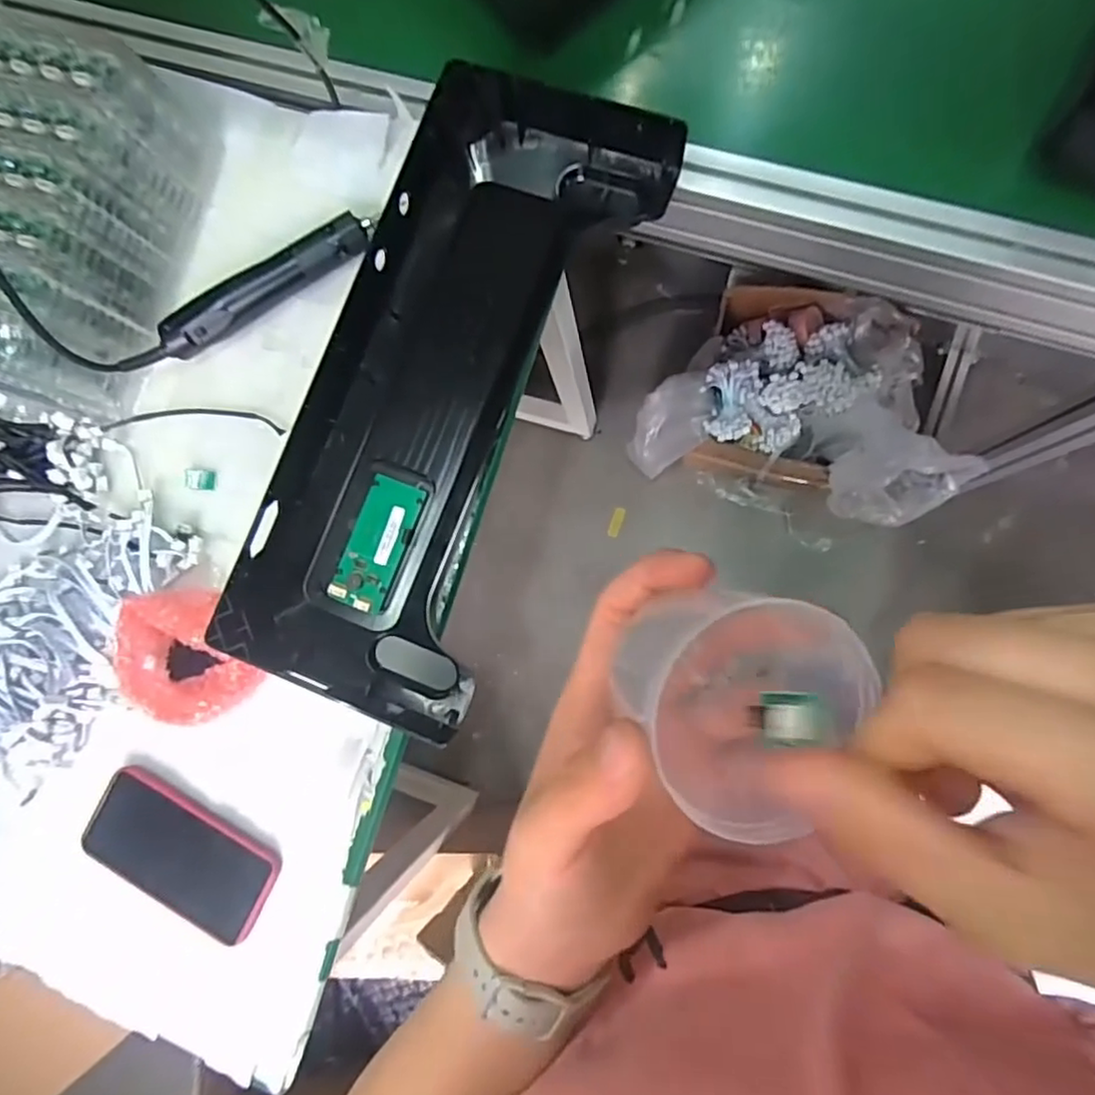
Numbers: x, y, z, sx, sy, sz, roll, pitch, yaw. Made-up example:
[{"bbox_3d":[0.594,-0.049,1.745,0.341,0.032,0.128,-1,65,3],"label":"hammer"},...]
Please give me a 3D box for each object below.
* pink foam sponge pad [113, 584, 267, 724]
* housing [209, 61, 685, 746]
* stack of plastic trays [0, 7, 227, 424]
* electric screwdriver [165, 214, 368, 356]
[{"bbox_3d":[-0.287,0.086,0.533,0.102,0.037,0.104,-3,85,8],"label":"pink foam sponge pad"},{"bbox_3d":[-0.075,-0.123,0.527,0.190,0.072,0.504,21,88,9],"label":"housing"},{"bbox_3d":[-0.451,-0.285,0.570,0.218,0.103,0.290,17,88,9],"label":"stack of plastic trays"},{"bbox_3d":[-0.245,-0.230,0.576,0.204,0.039,0.040,-31,82,4],"label":"electric screwdriver"}]

